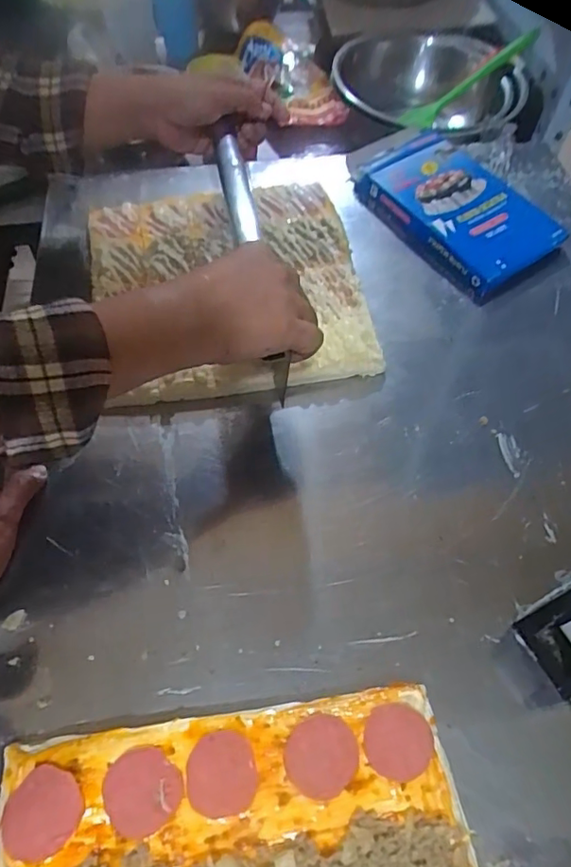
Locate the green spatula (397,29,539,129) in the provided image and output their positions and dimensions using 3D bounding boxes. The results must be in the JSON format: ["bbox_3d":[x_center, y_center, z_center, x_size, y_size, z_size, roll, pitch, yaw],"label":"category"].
[{"bbox_3d":[0.265,-0.510,0.815,0.210,0.024,0.030,-32,57,14],"label":"green spatula"}]

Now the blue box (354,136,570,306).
[{"bbox_3d":[0.184,-0.253,0.626,0.136,0.037,0.224,-29,61,-18],"label":"blue box"}]

